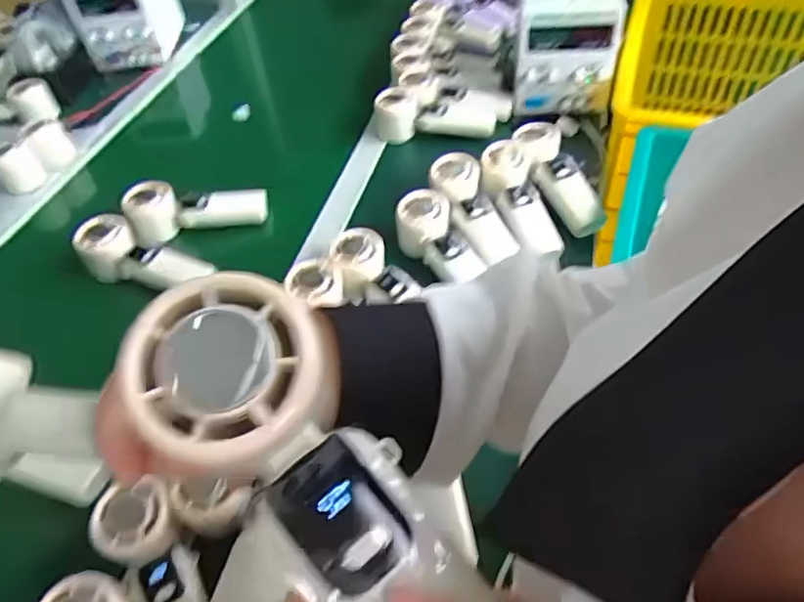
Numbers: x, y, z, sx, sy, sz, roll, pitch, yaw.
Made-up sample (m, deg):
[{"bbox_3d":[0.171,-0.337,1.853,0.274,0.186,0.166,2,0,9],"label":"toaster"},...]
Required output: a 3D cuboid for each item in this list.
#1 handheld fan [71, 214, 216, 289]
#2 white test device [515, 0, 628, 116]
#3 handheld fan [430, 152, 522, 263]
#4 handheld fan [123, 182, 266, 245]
[{"bbox_3d":[-0.299,-0.049,0.675,0.163,0.046,0.060,17,51,2],"label":"handheld fan"},{"bbox_3d":[0.228,-0.376,0.816,0.127,0.146,0.153,2,48,7],"label":"white test device"},{"bbox_3d":[0.079,-0.111,0.664,0.059,0.041,0.149,-18,63,-10],"label":"handheld fan"},{"bbox_3d":[-0.257,-0.118,0.726,0.169,0.058,0.046,-11,48,-3],"label":"handheld fan"}]

